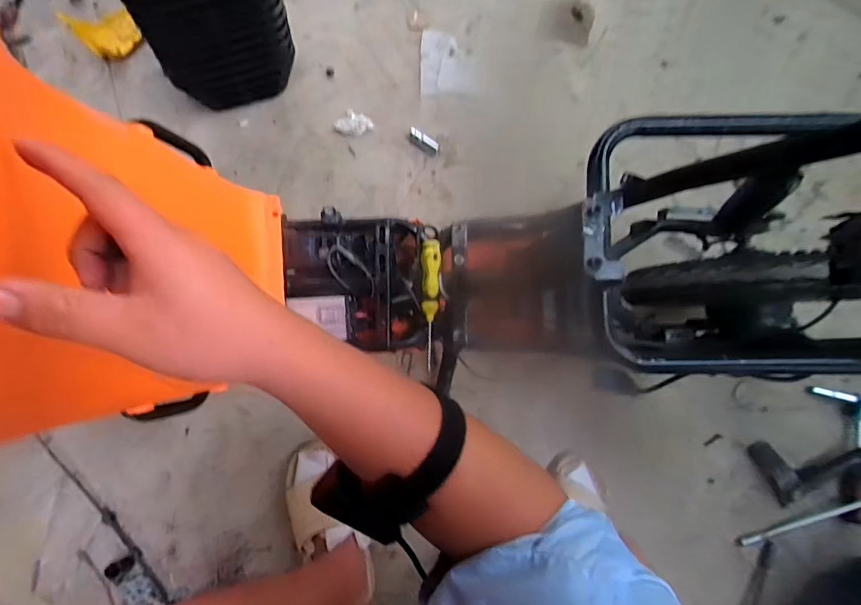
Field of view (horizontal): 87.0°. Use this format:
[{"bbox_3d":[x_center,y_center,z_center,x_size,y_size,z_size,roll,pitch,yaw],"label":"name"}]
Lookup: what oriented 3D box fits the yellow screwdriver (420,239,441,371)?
[{"bbox_3d":[0.000,0.005,0.715,0.028,0.027,0.201,0,100,-2],"label":"yellow screwdriver"}]

